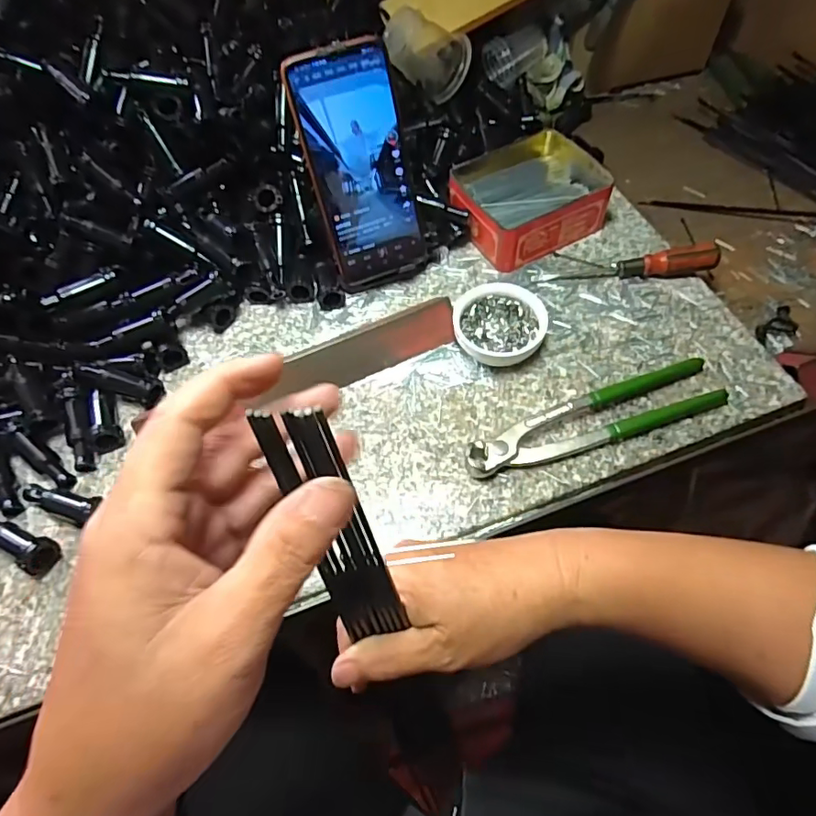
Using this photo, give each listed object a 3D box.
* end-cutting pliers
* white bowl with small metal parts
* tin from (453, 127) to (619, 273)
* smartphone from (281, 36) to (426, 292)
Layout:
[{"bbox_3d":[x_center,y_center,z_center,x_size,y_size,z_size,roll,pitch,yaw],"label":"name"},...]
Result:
[{"bbox_3d":[0.136,0.008,0.383,0.195,0.018,0.039,-19,60,-7],"label":"end-cutting pliers"},{"bbox_3d":[0.073,-0.067,0.430,0.070,0.025,0.067,1,59,5],"label":"white bowl with small metal parts"},{"bbox_3d":[0.115,-0.196,0.492,0.141,0.042,0.108,-27,61,-11],"label":"tin"},{"bbox_3d":[-0.036,-0.180,0.415,0.076,0.172,0.009,-17,35,-6],"label":"smartphone"}]

